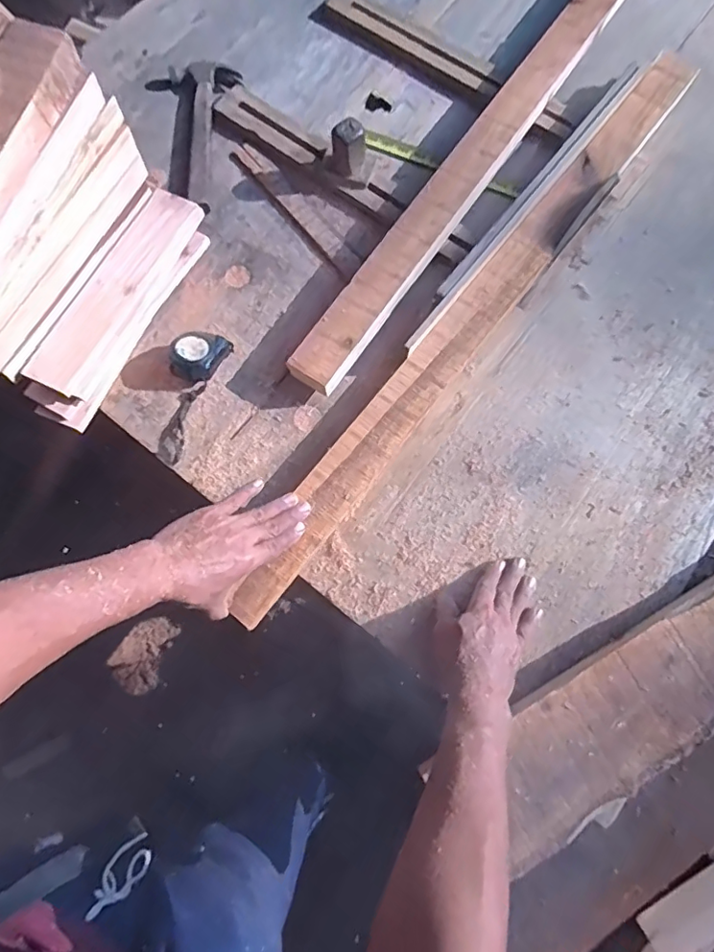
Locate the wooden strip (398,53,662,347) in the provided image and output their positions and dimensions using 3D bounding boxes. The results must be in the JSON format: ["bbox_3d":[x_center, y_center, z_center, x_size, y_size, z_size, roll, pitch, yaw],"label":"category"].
[{"bbox_3d":[0.246,-0.380,0.722,0.012,0.018,0.605,36,75,10],"label":"wooden strip"}]

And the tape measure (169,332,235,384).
[{"bbox_3d":[-0.198,-0.150,0.670,0.054,0.046,0.070,29,74,8],"label":"tape measure"}]

